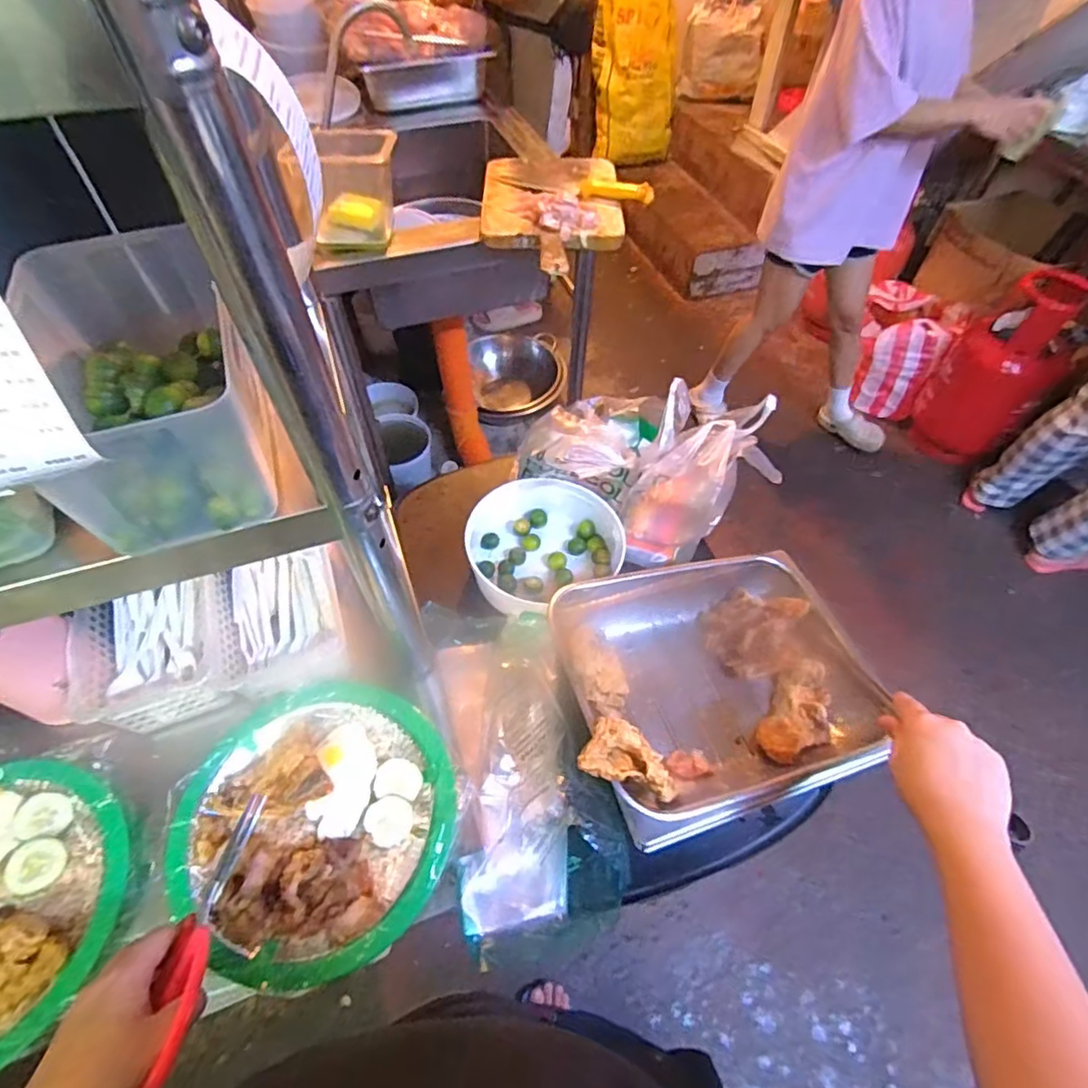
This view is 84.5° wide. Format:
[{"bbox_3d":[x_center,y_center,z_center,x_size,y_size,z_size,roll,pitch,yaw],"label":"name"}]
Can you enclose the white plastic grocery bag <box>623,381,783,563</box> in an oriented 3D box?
[{"bbox_3d":[0.203,-0.079,0.796,0.175,0.166,0.185,21,56,13],"label":"white plastic grocery bag"}]

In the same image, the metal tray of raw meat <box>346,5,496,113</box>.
[{"bbox_3d":[-0.280,-1.117,1.379,0.298,0.160,0.143,-7,55,-7],"label":"metal tray of raw meat"}]

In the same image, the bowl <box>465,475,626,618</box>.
[{"bbox_3d":[-0.002,0.004,0.826,0.203,0.068,0.196,-25,59,-19],"label":"bowl"}]

